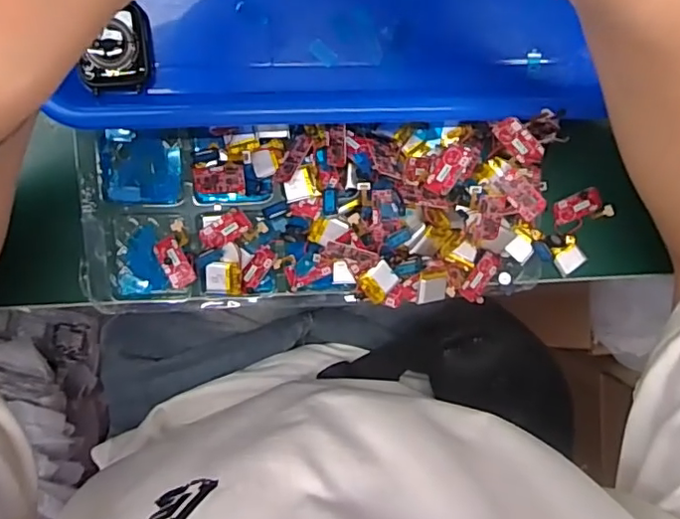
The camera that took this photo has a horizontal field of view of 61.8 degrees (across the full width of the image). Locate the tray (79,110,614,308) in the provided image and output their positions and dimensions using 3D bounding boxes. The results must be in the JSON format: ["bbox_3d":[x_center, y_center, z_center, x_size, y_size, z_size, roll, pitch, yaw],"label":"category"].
[{"bbox_3d":[0.009,-0.024,0.321,0.297,0.041,0.112,-2,96,-6],"label":"tray"}]

